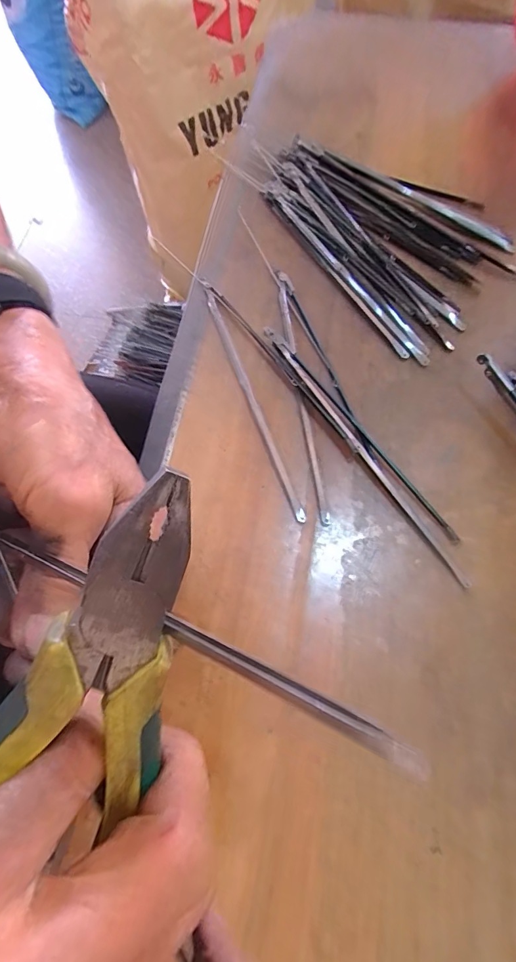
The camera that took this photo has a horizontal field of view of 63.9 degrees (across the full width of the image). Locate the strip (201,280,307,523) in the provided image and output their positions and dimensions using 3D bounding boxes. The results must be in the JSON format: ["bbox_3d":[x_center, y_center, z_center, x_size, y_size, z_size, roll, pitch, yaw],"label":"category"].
[{"bbox_3d":[-0.006,-0.057,0.258,0.007,0.007,0.178,-18,69,-8],"label":"strip"}]

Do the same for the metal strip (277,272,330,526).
[{"bbox_3d":[0.025,-0.062,0.257,0.010,0.012,0.184,-5,68,-3],"label":"metal strip"}]

